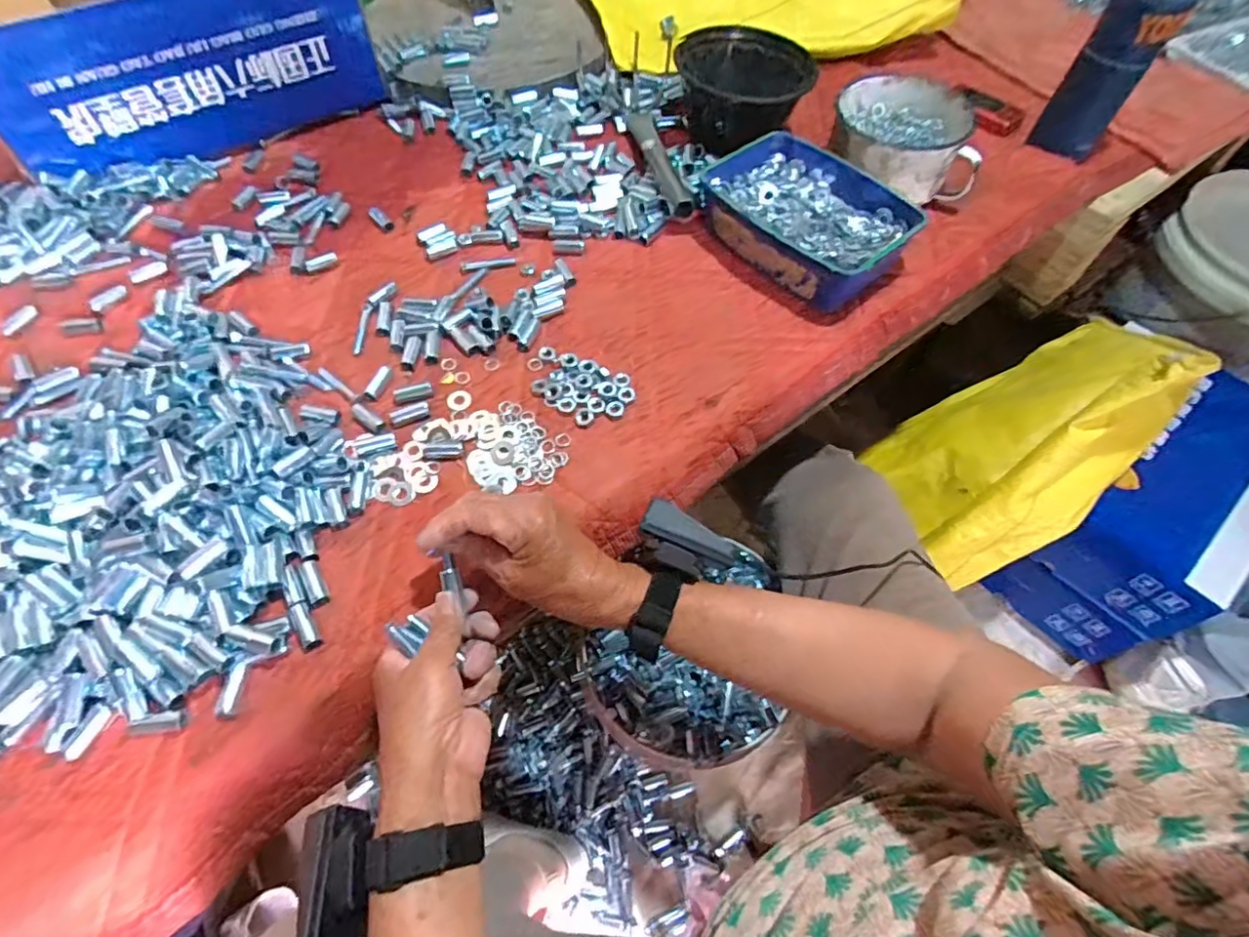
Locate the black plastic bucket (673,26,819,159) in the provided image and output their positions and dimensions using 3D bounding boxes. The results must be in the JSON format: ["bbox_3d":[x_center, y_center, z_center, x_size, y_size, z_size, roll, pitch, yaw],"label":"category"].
[{"bbox_3d":[0.139,-0.455,0.717,0.129,0.077,0.138,1,61,-2],"label":"black plastic bucket"}]

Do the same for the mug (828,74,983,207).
[{"bbox_3d":[0.310,-0.372,0.684,0.145,0.077,0.145,5,59,-1],"label":"mug"}]

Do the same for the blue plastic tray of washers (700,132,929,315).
[{"bbox_3d":[0.184,-0.265,0.631,0.146,0.064,0.215,-38,69,-20],"label":"blue plastic tray of washers"}]

